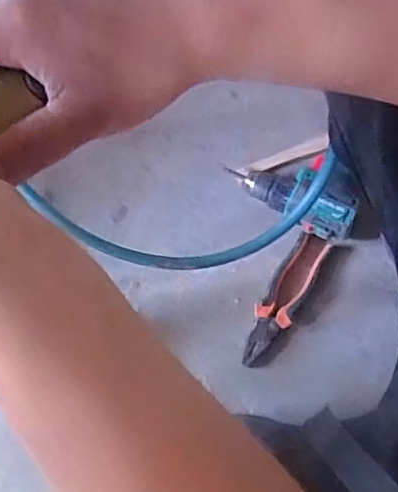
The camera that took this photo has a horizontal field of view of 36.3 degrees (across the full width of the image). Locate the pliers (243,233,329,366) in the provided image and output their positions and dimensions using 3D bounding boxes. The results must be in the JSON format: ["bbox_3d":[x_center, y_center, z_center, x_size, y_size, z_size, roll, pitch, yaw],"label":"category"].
[{"bbox_3d":[0.107,0.070,0.790,0.048,0.027,0.183,32,77,15],"label":"pliers"}]

